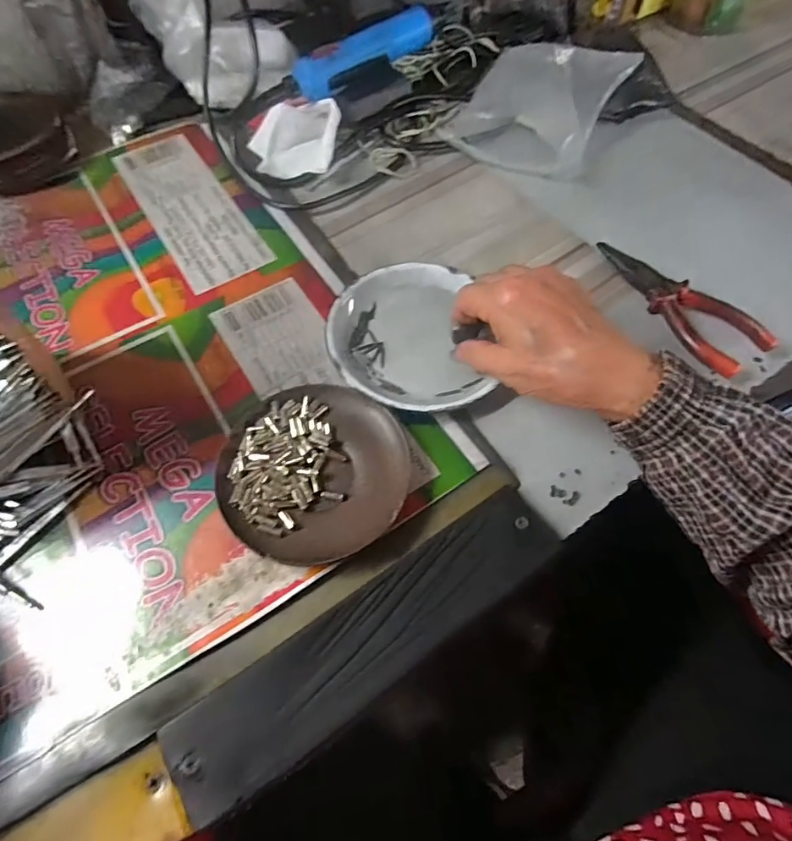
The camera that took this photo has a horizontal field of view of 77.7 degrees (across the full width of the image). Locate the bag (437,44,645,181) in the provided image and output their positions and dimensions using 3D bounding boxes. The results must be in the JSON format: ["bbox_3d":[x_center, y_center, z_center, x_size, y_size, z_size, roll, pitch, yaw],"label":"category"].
[{"bbox_3d":[0.139,-0.308,0.481,0.132,0.046,0.166,28,64,14],"label":"bag"}]

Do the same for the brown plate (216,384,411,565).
[{"bbox_3d":[-0.050,0.031,0.306,0.111,0.018,0.112,0,61,-1],"label":"brown plate"}]

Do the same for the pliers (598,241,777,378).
[{"bbox_3d":[0.217,-0.094,0.382,0.048,0.020,0.143,-25,64,-14],"label":"pliers"}]

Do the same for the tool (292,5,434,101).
[{"bbox_3d":[-0.026,-0.356,0.474,0.032,0.028,0.170,40,67,19],"label":"tool"}]

